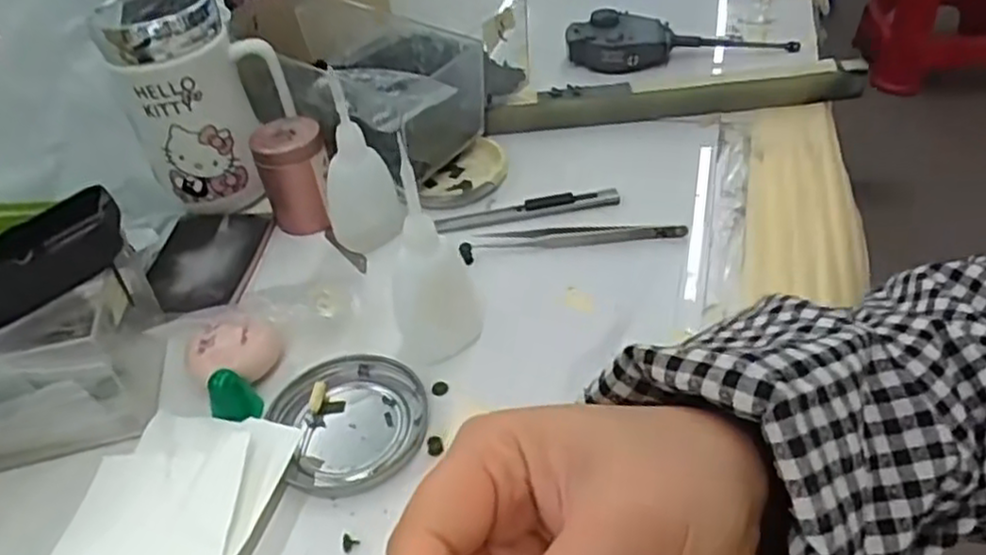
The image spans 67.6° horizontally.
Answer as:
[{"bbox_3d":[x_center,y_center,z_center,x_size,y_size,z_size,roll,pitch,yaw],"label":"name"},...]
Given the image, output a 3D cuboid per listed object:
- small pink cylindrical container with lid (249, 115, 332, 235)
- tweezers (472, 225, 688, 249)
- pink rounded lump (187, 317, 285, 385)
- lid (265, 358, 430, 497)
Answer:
[{"bbox_3d":[-0.130,-0.068,0.483,0.043,0.061,0.043,-3,41,3],"label":"small pink cylindrical container with lid"},{"bbox_3d":[0.052,-0.026,0.452,0.127,0.009,0.014,1,42,7],"label":"tweezers"},{"bbox_3d":[-0.139,0.037,0.388,0.046,0.026,0.025,-3,41,3],"label":"pink rounded lump"},{"bbox_3d":[-0.068,0.071,0.363,0.071,0.012,0.074,-3,41,3],"label":"lid"}]

